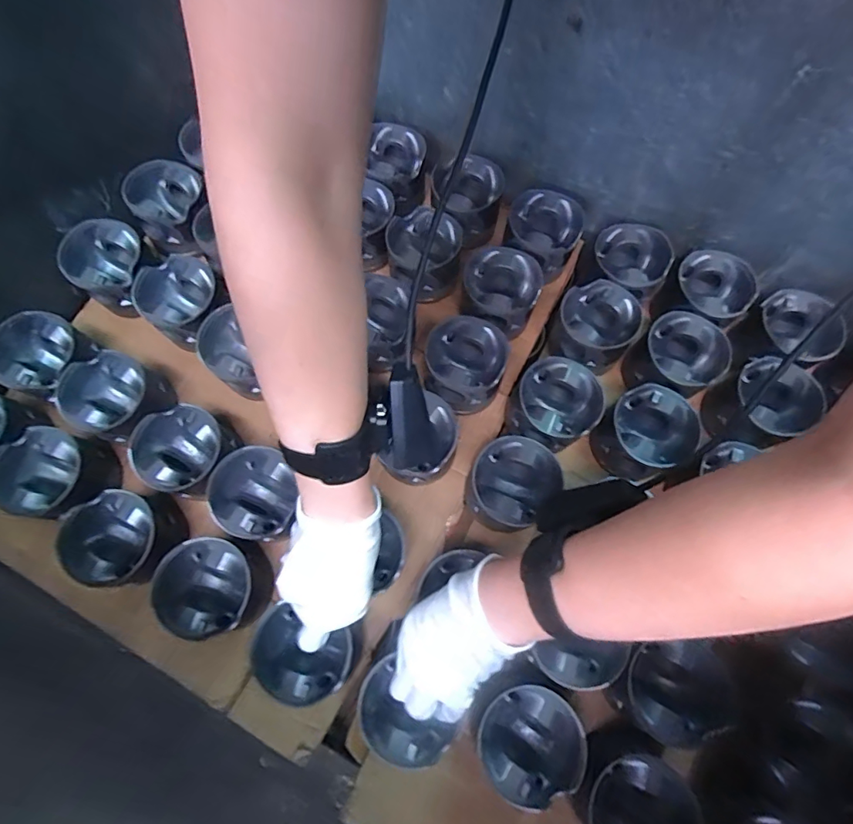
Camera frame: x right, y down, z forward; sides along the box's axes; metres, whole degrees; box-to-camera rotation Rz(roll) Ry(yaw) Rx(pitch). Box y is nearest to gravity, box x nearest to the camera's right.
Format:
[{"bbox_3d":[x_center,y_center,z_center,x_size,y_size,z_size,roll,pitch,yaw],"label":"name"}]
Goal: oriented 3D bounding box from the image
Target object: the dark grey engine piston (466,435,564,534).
[{"bbox_3d":[0.085,0.077,0.512,0.083,0.075,0.088,0,71,-1],"label":"dark grey engine piston"}]

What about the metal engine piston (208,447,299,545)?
[{"bbox_3d":[-0.172,0.089,0.506,0.082,0.071,0.089,3,71,-1],"label":"metal engine piston"}]

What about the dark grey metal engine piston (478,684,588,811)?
[{"bbox_3d":[0.087,0.288,0.435,0.083,0.082,0.087,0,71,-1],"label":"dark grey metal engine piston"}]

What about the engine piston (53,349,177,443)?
[{"bbox_3d":[-0.333,-0.009,0.536,0.091,0.080,0.100,0,71,-1],"label":"engine piston"}]

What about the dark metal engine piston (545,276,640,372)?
[{"bbox_3d":[0.195,-0.095,0.577,0.089,0.085,0.085,0,71,-1],"label":"dark metal engine piston"}]

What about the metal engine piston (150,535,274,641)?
[{"bbox_3d":[-0.203,0.170,0.476,0.091,0.070,0.087,0,71,-1],"label":"metal engine piston"}]

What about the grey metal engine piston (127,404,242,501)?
[{"bbox_3d":[-0.248,0.042,0.519,0.090,0.077,0.092,0,71,-1],"label":"grey metal engine piston"}]

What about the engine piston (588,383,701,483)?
[{"bbox_3d":[0.232,0.026,0.531,0.094,0.073,0.089,0,71,-1],"label":"engine piston"}]

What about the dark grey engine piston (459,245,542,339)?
[{"bbox_3d":[0.083,-0.138,0.581,0.090,0.065,0.095,0,71,-1],"label":"dark grey engine piston"}]

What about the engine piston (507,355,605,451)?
[{"bbox_3d":[0.140,-0.004,0.543,0.088,0.071,0.090,18,71,5],"label":"engine piston"}]

